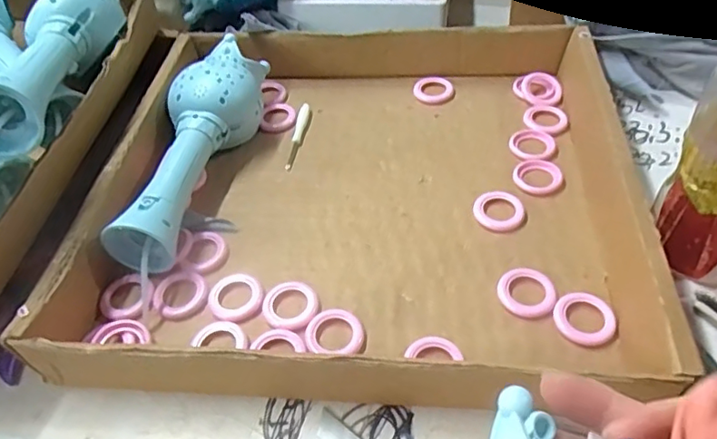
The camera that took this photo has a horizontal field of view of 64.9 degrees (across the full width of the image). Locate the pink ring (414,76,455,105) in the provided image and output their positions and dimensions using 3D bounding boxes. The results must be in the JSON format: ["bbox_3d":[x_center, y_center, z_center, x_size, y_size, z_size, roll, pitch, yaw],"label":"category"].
[{"bbox_3d":[0.071,-0.125,0.540,0.034,0.009,0.038,-24,51,-15],"label":"pink ring"}]

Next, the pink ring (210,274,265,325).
[{"bbox_3d":[-0.084,0.053,0.387,0.037,0.004,0.035,-3,49,3],"label":"pink ring"}]

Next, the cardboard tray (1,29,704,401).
[{"bbox_3d":[0.001,-0.035,0.433,0.378,0.054,0.354,1,49,6],"label":"cardboard tray"}]

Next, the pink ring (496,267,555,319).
[{"bbox_3d":[0.112,0.049,0.375,0.037,0.009,0.034,-3,49,3],"label":"pink ring"}]

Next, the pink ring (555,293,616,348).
[{"bbox_3d":[0.144,0.063,0.359,0.037,0.005,0.036,-3,49,3],"label":"pink ring"}]

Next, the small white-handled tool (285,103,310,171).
[{"bbox_3d":[-0.054,-0.075,0.505,0.009,0.006,0.086,3,49,8],"label":"small white-handled tool"}]

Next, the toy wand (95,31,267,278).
[{"bbox_3d":[-0.137,-0.060,0.461,0.074,0.059,0.237,10,51,14],"label":"toy wand"}]

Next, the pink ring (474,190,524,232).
[{"bbox_3d":[0.106,-0.007,0.425,0.036,0.005,0.036,16,52,18],"label":"pink ring"}]

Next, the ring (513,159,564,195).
[{"bbox_3d":[0.142,-0.035,0.446,0.037,0.006,0.037,-3,49,3],"label":"ring"}]

